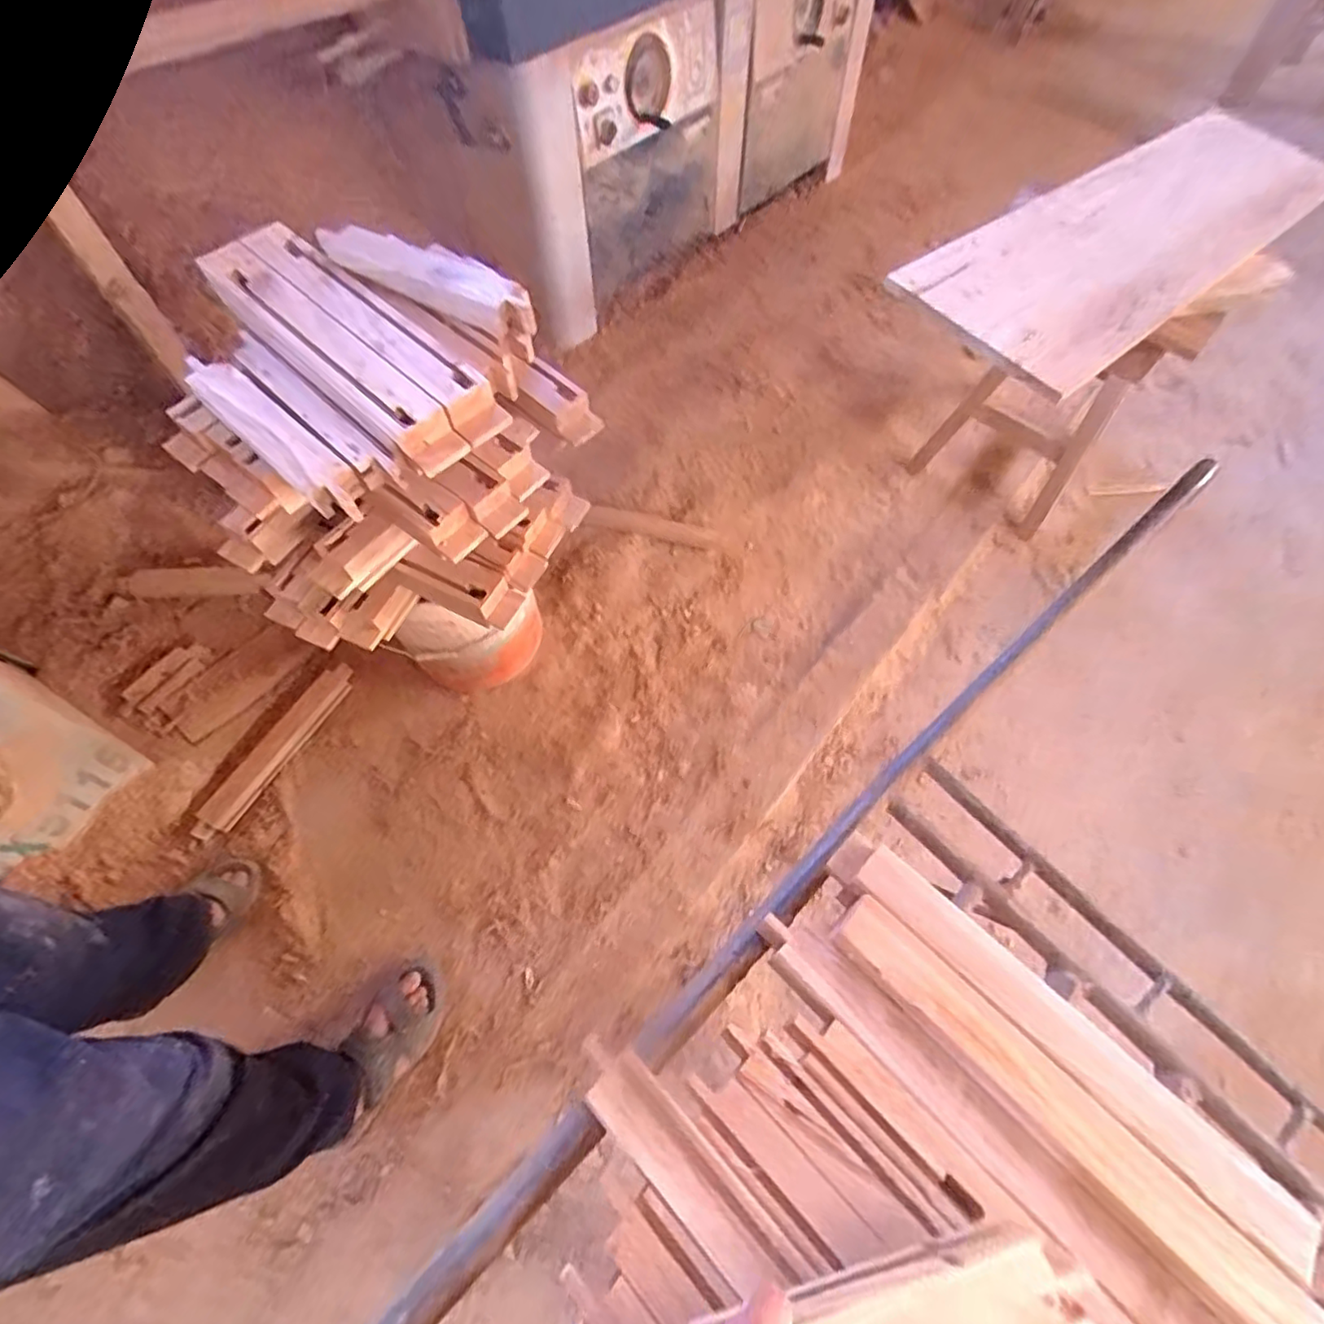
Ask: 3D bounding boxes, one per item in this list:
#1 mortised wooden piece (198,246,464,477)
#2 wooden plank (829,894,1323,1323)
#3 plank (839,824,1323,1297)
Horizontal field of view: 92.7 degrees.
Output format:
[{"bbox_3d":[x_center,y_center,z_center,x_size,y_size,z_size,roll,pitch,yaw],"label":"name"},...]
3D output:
[{"bbox_3d":[-0.412,-0.374,0.766,0.465,0.066,0.078,40,68,21],"label":"mortised wooden piece"},{"bbox_3d":[0.334,0.381,0.547,0.060,0.017,0.423,-41,67,-20],"label":"wooden plank"},{"bbox_3d":[0.357,0.332,0.590,0.452,0.022,0.059,40,68,21],"label":"plank"}]

